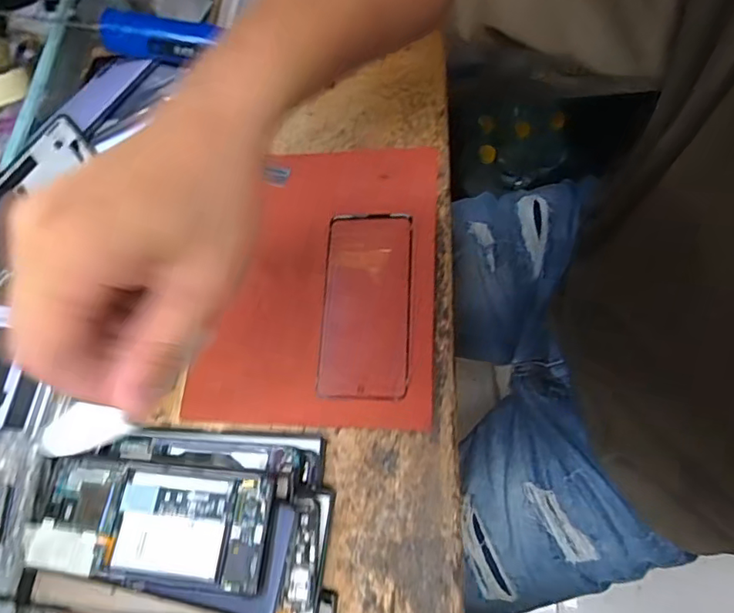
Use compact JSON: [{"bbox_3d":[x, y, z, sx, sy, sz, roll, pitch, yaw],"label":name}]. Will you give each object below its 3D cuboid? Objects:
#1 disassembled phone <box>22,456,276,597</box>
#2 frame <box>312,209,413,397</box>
[{"bbox_3d":[-0.142,0.141,0.367,0.155,0.015,0.072,3,69,9],"label":"disassembled phone"},{"bbox_3d":[-0.002,-0.003,0.469,0.075,0.009,0.163,-1,70,12],"label":"frame"}]

